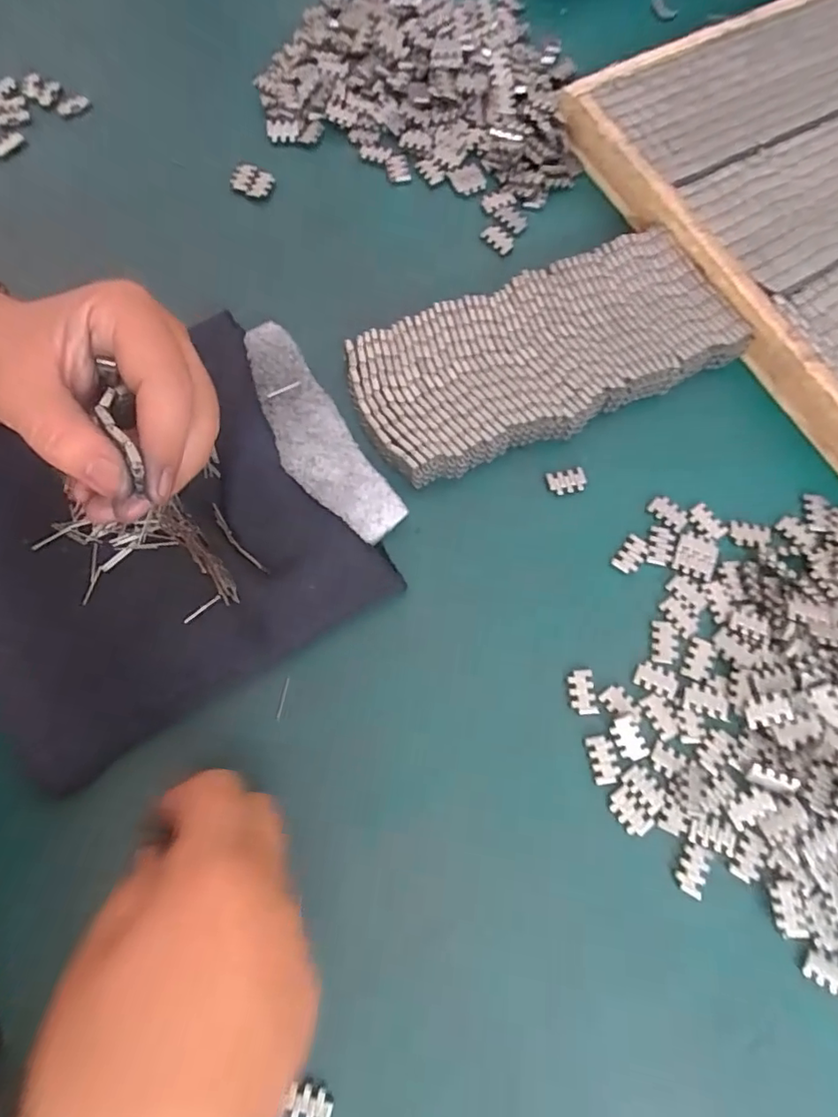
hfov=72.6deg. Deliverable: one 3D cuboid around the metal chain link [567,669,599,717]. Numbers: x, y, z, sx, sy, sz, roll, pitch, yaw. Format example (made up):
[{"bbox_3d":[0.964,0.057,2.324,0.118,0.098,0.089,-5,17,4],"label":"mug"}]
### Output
[{"bbox_3d":[0.077,0.063,0.267,0.012,0.004,0.020,-7,73,-1],"label":"metal chain link"}]

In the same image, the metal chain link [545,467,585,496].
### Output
[{"bbox_3d":[0.077,-0.040,0.301,0.019,0.005,0.012,-10,73,-2],"label":"metal chain link"}]

